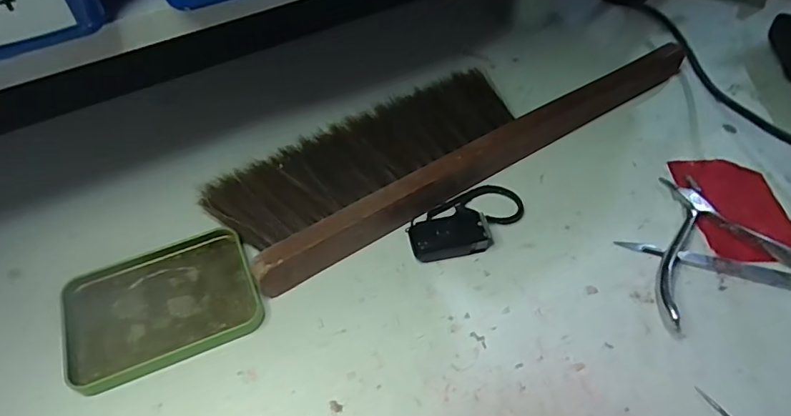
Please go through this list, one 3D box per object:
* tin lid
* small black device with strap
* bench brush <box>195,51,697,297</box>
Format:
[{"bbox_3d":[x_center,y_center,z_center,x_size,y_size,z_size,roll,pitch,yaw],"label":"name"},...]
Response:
[{"bbox_3d":[-0.129,0.053,0.277,0.098,0.009,0.071,-20,54,-15],"label":"tin lid"},{"bbox_3d":[0.045,0.008,0.308,0.080,0.017,0.039,-24,55,-18],"label":"small black device with strap"},{"bbox_3d":[0.048,-0.059,0.353,0.344,0.030,0.090,-29,57,-21],"label":"bench brush"}]

